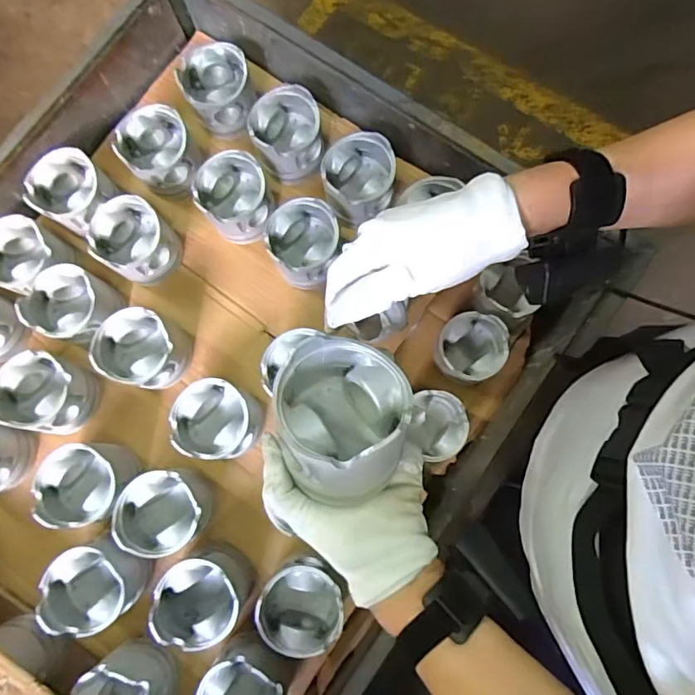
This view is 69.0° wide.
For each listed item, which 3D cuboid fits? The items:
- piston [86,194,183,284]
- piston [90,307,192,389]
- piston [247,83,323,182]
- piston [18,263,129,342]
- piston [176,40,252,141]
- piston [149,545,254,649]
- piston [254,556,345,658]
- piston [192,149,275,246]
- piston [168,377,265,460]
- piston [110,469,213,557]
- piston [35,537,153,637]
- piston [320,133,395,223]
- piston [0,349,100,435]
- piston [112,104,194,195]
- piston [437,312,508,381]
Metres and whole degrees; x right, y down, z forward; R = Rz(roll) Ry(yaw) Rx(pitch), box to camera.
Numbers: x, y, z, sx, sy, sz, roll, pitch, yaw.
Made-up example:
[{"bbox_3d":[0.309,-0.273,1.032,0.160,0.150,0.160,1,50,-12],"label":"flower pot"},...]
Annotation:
[{"bbox_3d":[-0.280,-0.137,0.669,0.091,0.084,0.097,0,79,1],"label":"piston"},{"bbox_3d":[-0.258,0.002,0.635,0.094,0.084,0.089,0,79,1],"label":"piston"},{"bbox_3d":[-0.078,-0.281,0.670,0.091,0.070,0.090,0,79,1],"label":"piston"},{"bbox_3d":[-0.353,-0.055,0.652,0.092,0.080,0.092,0,79,1],"label":"piston"},{"bbox_3d":[-0.176,-0.349,0.688,0.093,0.072,0.090,0,79,1],"label":"piston"},{"bbox_3d":[-0.163,0.282,0.577,0.089,0.076,0.094,0,79,1],"label":"piston"},{"bbox_3d":[-0.050,0.290,0.574,0.093,0.066,0.092,0,79,1],"label":"piston"},{"bbox_3d":[-0.147,-0.196,0.667,0.090,0.077,0.093,0,79,1],"label":"piston"},{"bbox_3d":[-0.156,0.090,0.615,0.098,0.070,0.090,0,79,1],"label":"piston"},{"bbox_3d":[-0.211,0.192,0.603,0.100,0.092,0.091,0,79,1],"label":"piston"},{"bbox_3d":[-0.289,0.271,0.577,0.088,0.070,0.088,0,79,1],"label":"piston"},{"bbox_3d":[0.014,-0.217,0.657,0.089,0.074,0.092,0,79,1],"label":"piston"},{"bbox_3d":[-0.375,0.056,0.628,0.093,0.079,0.086,0,79,1],"label":"piston"},{"bbox_3d":[-0.252,-0.260,0.680,0.090,0.073,0.092,0,79,1],"label":"piston"},{"bbox_3d":[0.171,0.001,0.704,0.097,0.059,0.091,0,79,1],"label":"piston"}]

